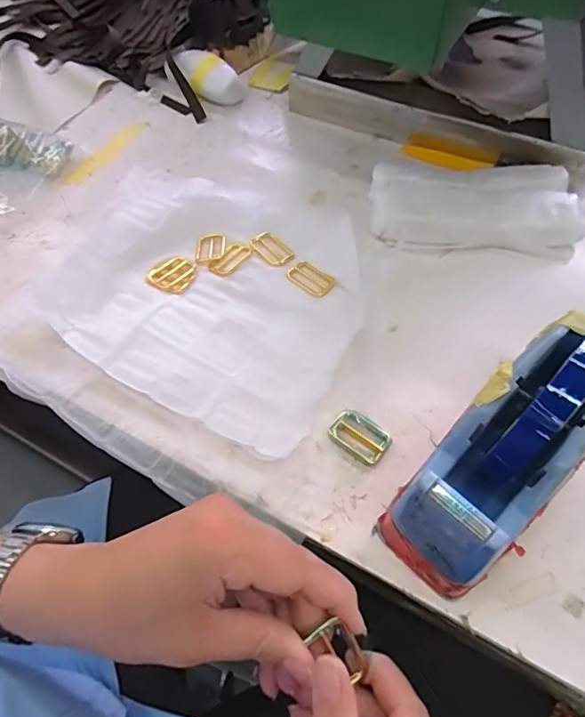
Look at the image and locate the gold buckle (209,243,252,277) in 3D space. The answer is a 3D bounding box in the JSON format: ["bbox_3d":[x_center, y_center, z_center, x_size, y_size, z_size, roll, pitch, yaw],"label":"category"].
[{"bbox_3d":[-0.063,-0.102,0.508,0.027,0.006,0.045,35,63,21],"label":"gold buckle"}]

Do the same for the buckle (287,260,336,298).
[{"bbox_3d":[0.018,-0.078,0.494,0.048,0.004,0.028,38,76,16],"label":"buckle"}]

